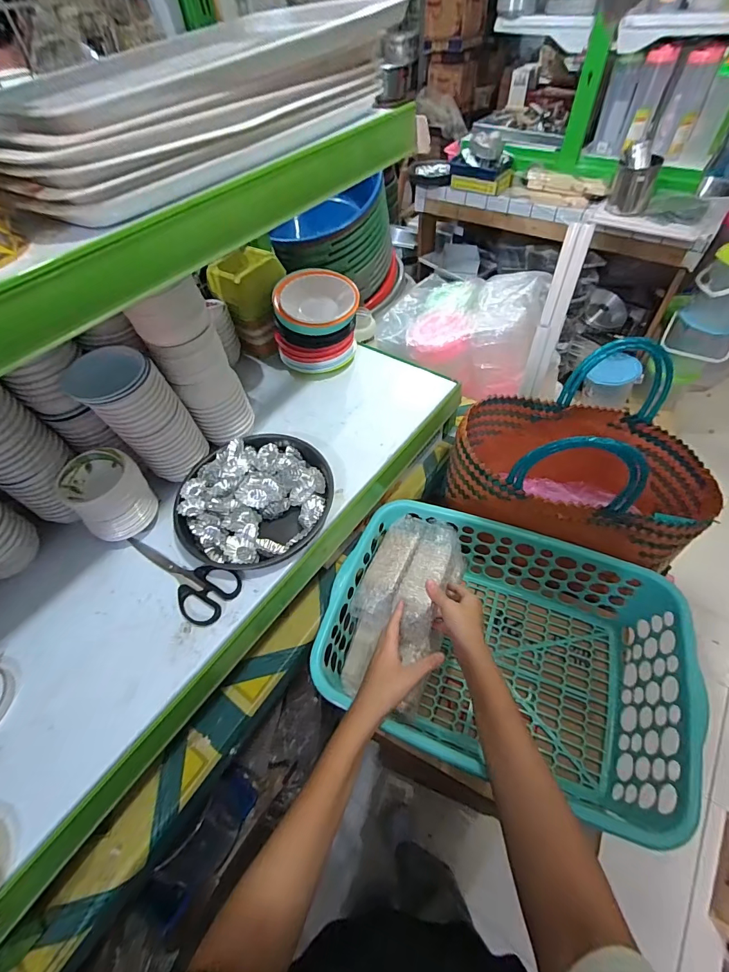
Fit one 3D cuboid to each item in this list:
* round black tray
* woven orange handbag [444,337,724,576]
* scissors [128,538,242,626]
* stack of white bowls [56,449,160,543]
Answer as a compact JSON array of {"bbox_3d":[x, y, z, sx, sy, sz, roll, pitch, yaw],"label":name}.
[{"bbox_3d":[-0.152,0.013,0.567,0.206,0.033,0.206,-2,53,3],"label":"round black tray"},{"bbox_3d":[0.348,-0.051,0.653,0.380,0.332,0.290,12,55,13],"label":"woven orange handbag"},{"bbox_3d":[-0.248,0.123,0.516,0.178,0.008,0.070,14,56,14],"label":"scissors"},{"bbox_3d":[-0.336,0.013,0.528,0.082,0.092,0.084,19,57,17],"label":"stack of white bowls"}]

